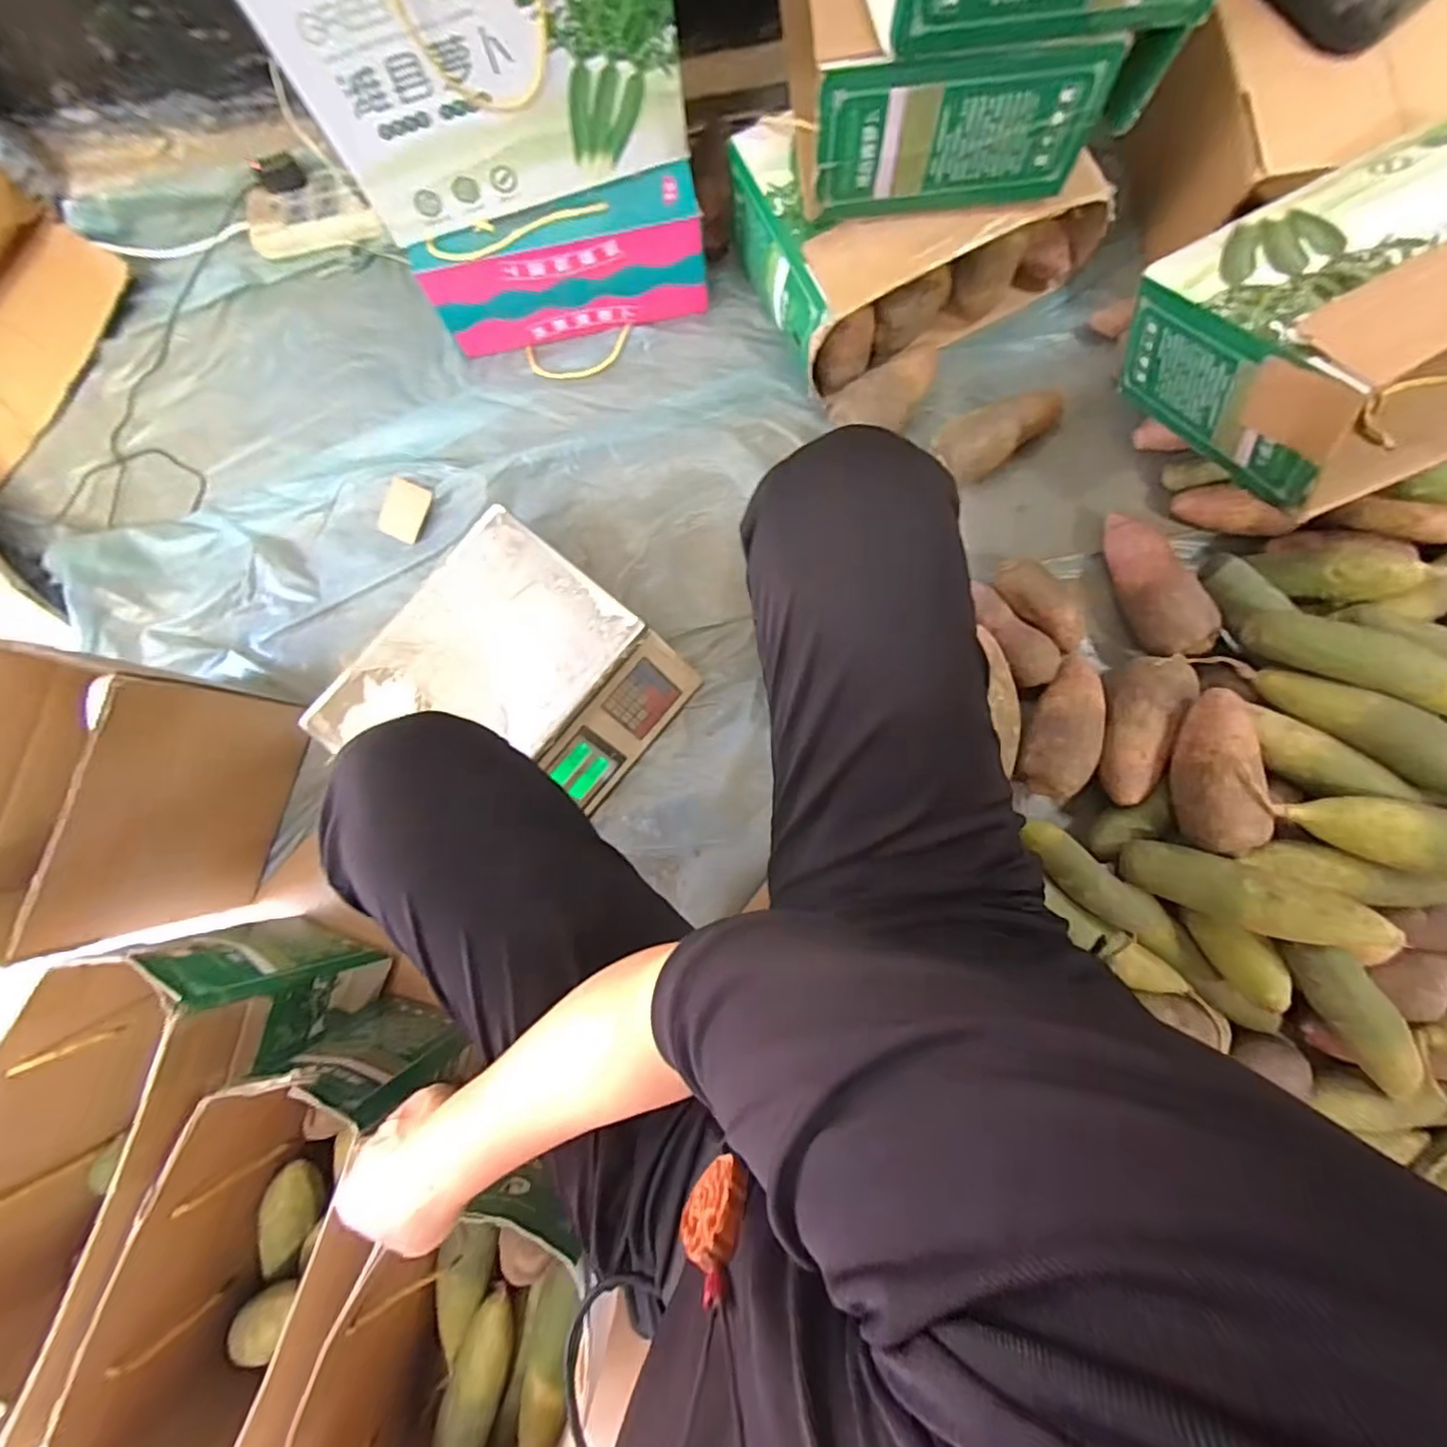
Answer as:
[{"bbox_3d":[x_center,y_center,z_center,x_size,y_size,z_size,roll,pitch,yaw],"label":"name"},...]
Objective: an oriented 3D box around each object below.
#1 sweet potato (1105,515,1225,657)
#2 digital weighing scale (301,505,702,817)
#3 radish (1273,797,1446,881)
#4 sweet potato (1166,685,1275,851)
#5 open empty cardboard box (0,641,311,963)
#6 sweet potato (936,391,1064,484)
[{"bbox_3d":[0.489,-0.158,0.729,0.068,0.068,0.176,-22,82,1],"label":"sweet potato"},{"bbox_3d":[-0.244,-0.032,0.736,0.289,0.111,0.327,40,87,7],"label":"digital weighing scale"},{"bbox_3d":[0.640,0.105,0.574,0.199,0.054,0.068,15,84,28],"label":"radish"},{"bbox_3d":[0.502,0.048,0.636,0.063,0.059,0.159,-2,83,4],"label":"sweet potato"},{"bbox_3d":[-0.633,0.084,0.666,0.169,0.250,0.288,17,85,6],"label":"open empty cardboard box"},{"bbox_3d":[0.330,-0.353,0.766,0.163,0.069,0.073,-33,82,-1],"label":"sweet potato"}]

